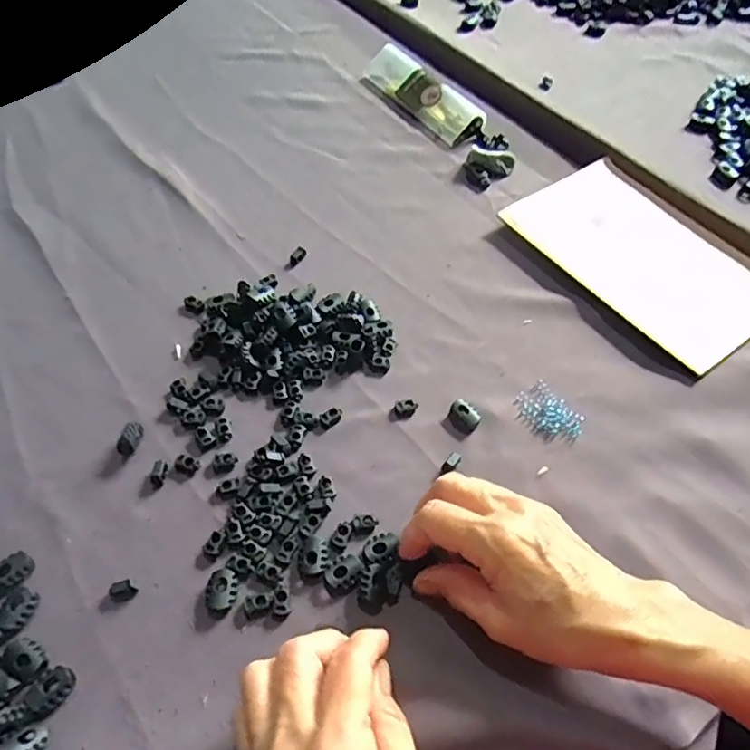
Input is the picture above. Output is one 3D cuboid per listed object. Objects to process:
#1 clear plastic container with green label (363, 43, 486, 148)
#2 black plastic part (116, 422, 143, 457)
[{"bbox_3d":[0.044,-0.296,0.598,0.042,0.027,0.164,-31,62,-21],"label":"clear plastic container with green label"},{"bbox_3d":[-0.155,0.040,0.365,0.008,0.016,0.024,4,55,0],"label":"black plastic part"}]

